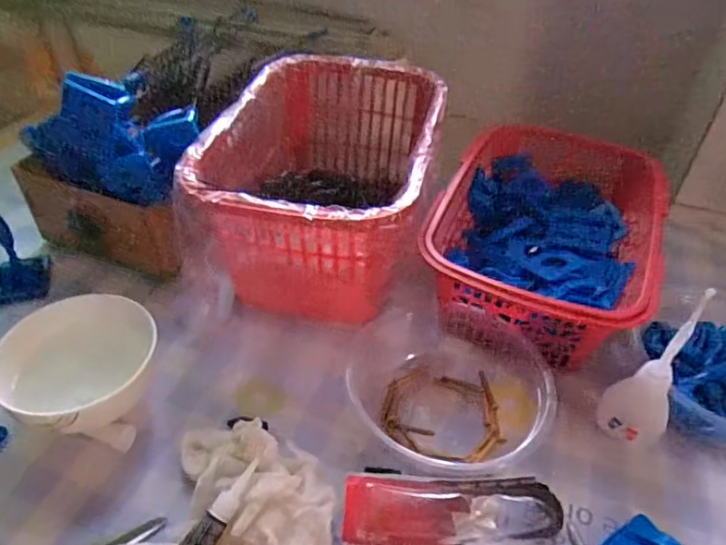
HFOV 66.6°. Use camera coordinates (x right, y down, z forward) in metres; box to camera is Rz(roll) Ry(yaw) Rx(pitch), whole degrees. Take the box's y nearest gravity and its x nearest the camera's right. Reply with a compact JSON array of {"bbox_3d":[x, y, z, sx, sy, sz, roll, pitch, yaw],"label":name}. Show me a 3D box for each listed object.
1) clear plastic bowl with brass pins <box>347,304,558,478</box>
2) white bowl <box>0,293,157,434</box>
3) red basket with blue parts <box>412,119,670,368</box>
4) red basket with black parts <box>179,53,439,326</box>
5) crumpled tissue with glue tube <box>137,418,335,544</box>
[{"bbox_3d":[0.049,0.063,0.345,0.105,0.038,0.110,-27,49,-28],"label":"clear plastic bowl with brass pins"},{"bbox_3d":[-0.164,0.058,0.329,0.075,0.055,0.077,1,42,-1],"label":"white bowl"},{"bbox_3d":[0.138,-0.030,0.421,0.143,0.073,0.213,17,44,16],"label":"red basket with blue parts"},{"bbox_3d":[-0.025,-0.068,0.430,0.147,0.111,0.222,10,43,9],"label":"red basket with black parts"},{"bbox_3d":[-0.065,0.125,0.284,0.112,0.026,0.093,13,43,12],"label":"crumpled tissue with glue tube"}]

